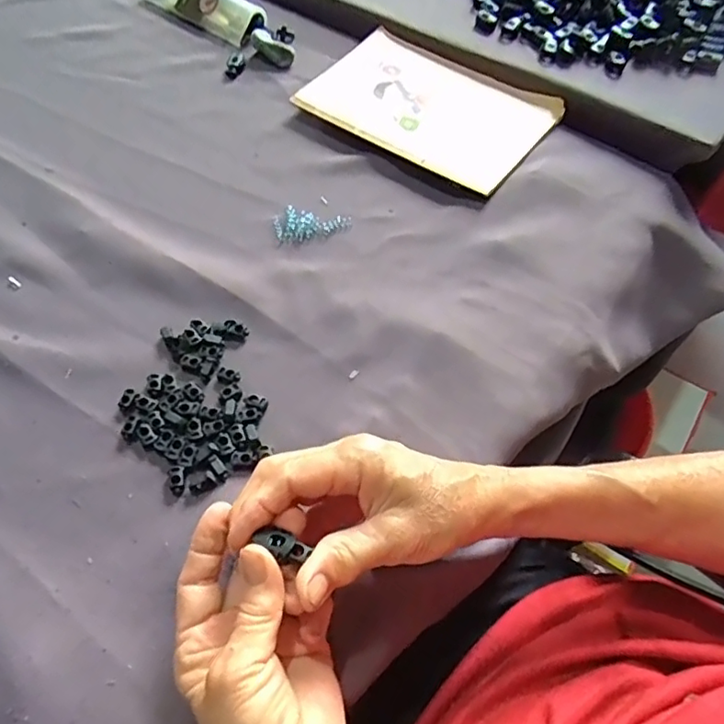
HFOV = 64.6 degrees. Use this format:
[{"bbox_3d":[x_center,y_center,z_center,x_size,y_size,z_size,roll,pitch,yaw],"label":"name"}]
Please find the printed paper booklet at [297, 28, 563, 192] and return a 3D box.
[{"bbox_3d":[0.057,-0.230,0.511,0.198,0.012,0.131,32,63,19],"label":"printed paper booklet"}]

